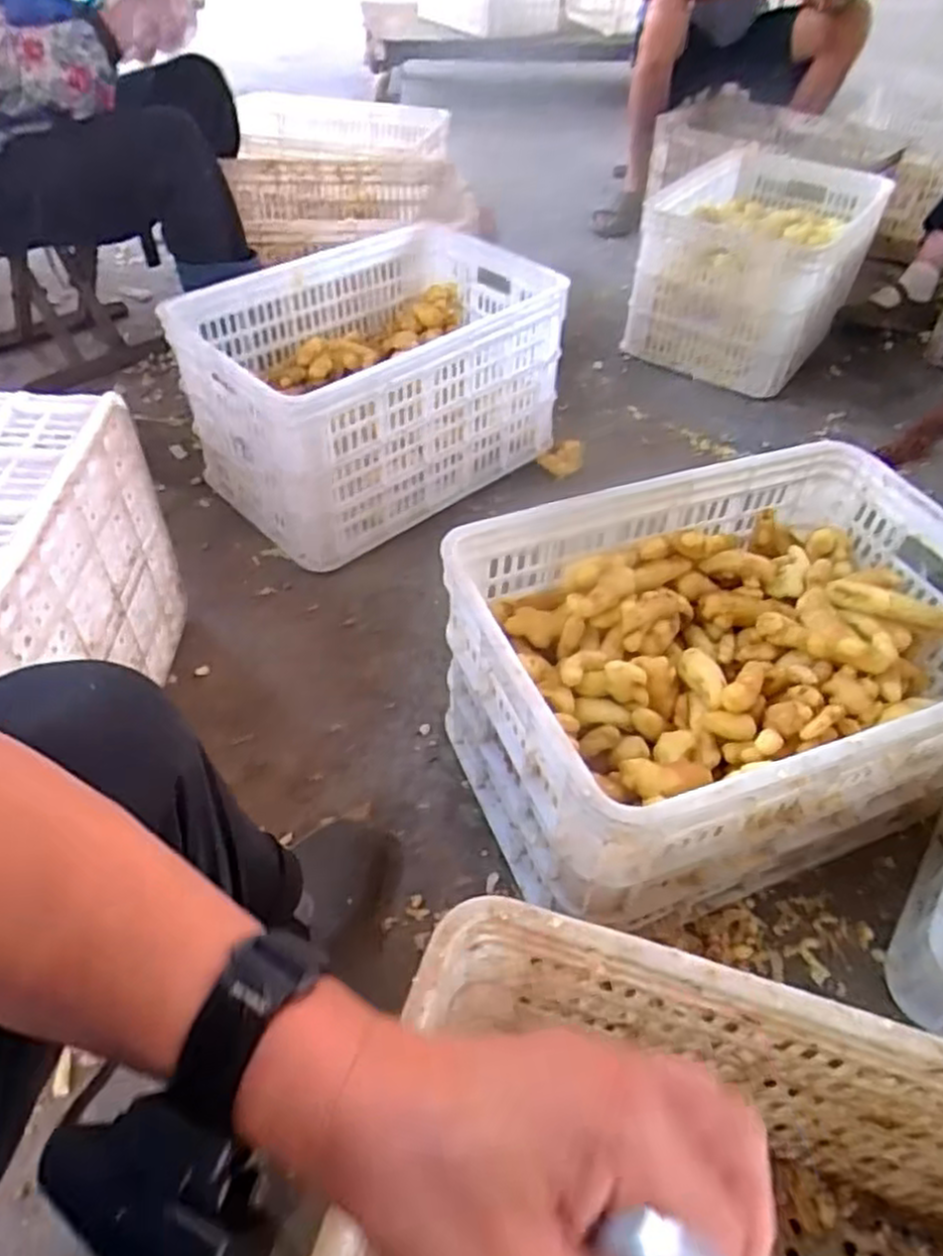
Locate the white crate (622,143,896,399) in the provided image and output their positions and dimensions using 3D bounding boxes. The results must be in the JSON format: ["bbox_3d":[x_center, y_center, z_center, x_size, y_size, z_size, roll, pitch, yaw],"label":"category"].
[{"bbox_3d":[0.579,-0.752,1.572,0.388,0.268,0.504,24,51,18],"label":"white crate"}]

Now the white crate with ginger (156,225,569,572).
[{"bbox_3d":[-0.144,-0.393,1.207,0.546,0.285,0.369,-34,58,-29],"label":"white crate with ginger"}]

